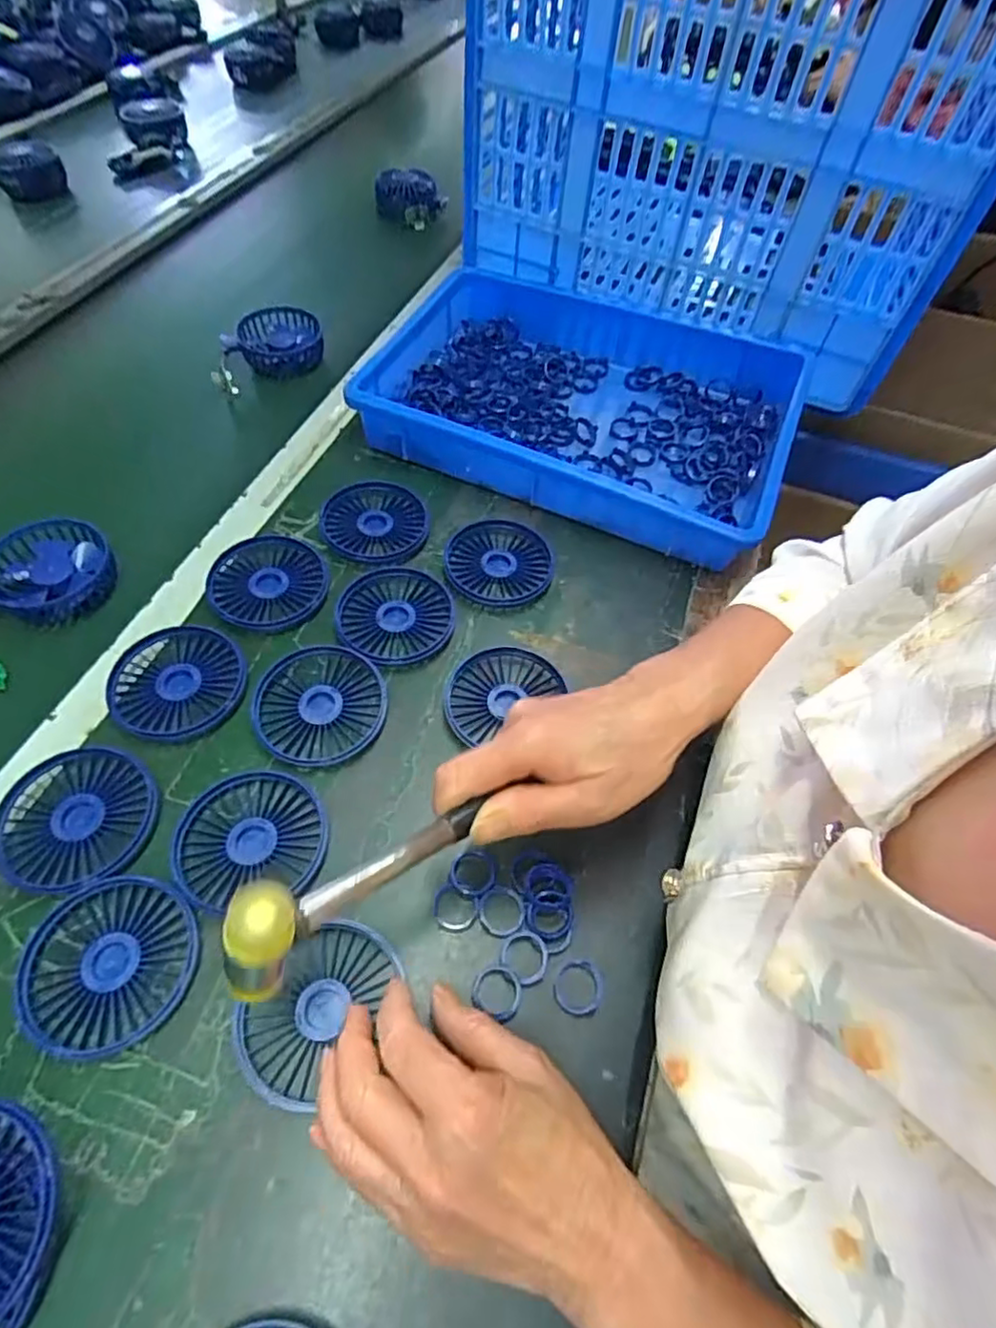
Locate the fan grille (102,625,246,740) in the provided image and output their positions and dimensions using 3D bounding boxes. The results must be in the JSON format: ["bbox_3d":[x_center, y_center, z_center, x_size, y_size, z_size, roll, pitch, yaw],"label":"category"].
[{"bbox_3d":[-0.221,0.015,0.444,0.086,0.017,0.087,2,57,-2],"label":"fan grille"}]

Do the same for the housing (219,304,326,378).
[{"bbox_3d":[-0.240,-0.344,0.687,0.099,0.030,0.080,-14,59,-12],"label":"housing"}]

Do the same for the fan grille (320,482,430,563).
[{"bbox_3d":[-0.100,-0.117,0.534,0.086,0.012,0.081,2,57,-2],"label":"fan grille"}]

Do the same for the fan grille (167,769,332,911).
[{"bbox_3d":[-0.151,0.105,0.392,0.085,0.010,0.078,2,57,-2],"label":"fan grille"}]

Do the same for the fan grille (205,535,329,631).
[{"bbox_3d":[-0.176,-0.063,0.491,0.085,0.009,0.085,2,57,-2],"label":"fan grille"}]

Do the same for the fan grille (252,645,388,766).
[{"bbox_3d":[-0.122,0.028,0.441,0.085,0.016,0.085,2,57,-2],"label":"fan grille"}]

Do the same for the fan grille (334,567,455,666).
[{"bbox_3d":[-0.079,-0.035,0.486,0.084,0.013,0.085,2,57,-2],"label":"fan grille"}]

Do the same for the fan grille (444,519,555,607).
[{"bbox_3d":[0.001,-0.081,0.524,0.084,0.013,0.084,2,57,-2],"label":"fan grille"}]

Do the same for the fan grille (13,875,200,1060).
[{"bbox_3d":[-0.212,0.164,0.351,0.088,0.012,0.085,-14,59,-12],"label":"fan grille"}]

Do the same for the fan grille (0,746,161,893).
[{"bbox_3d":[-0.255,0.094,0.390,0.088,0.016,0.085,2,57,-2],"label":"fan grille"}]

